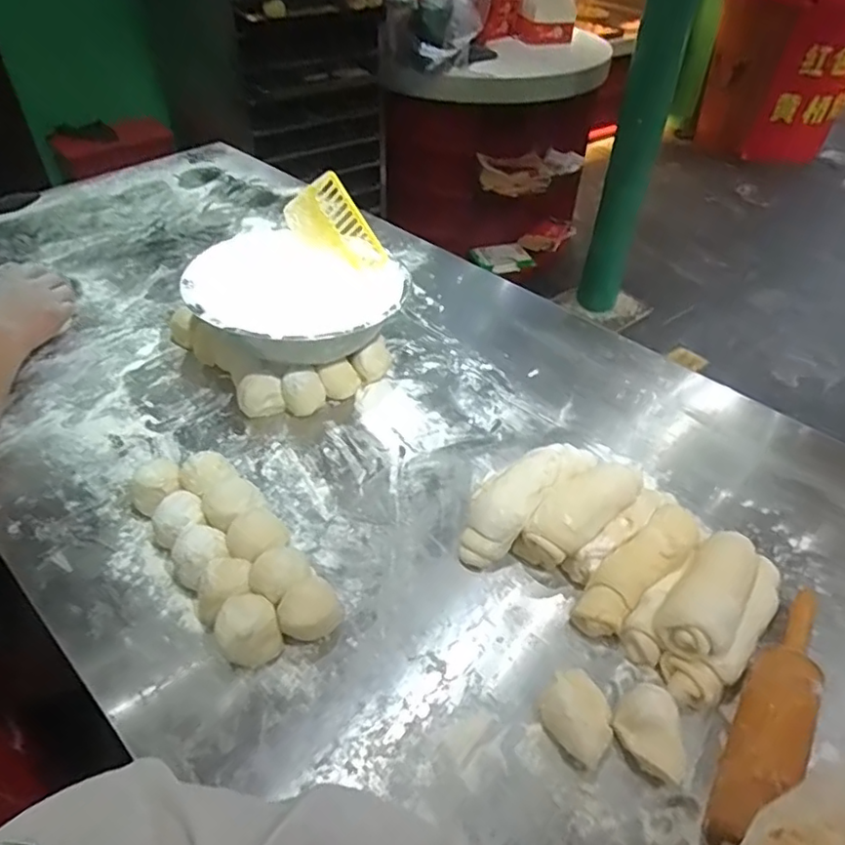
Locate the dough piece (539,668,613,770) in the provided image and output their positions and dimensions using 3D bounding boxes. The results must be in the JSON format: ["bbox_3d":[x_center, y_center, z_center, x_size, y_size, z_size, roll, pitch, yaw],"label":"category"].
[{"bbox_3d":[0.129,0.243,0.510,0.049,0.031,0.066,-19,47,-20],"label":"dough piece"}]

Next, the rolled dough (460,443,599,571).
[{"bbox_3d":[0.112,0.075,0.653,0.188,0.068,0.055,-34,54,-31],"label":"rolled dough"}]

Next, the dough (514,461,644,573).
[{"bbox_3d":[0.165,0.095,0.641,0.146,0.060,0.058,-32,53,-30],"label":"dough"}]

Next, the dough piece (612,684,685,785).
[{"bbox_3d":[0.180,0.251,0.498,0.046,0.038,0.065,3,44,1],"label":"dough piece"}]

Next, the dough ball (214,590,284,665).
[{"bbox_3d":[-0.153,0.182,0.545,0.051,0.055,0.050,1,44,-1],"label":"dough ball"}]

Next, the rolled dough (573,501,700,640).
[{"bbox_3d":[0.216,0.142,0.607,0.176,0.044,0.051,-32,53,-30],"label":"rolled dough"}]

